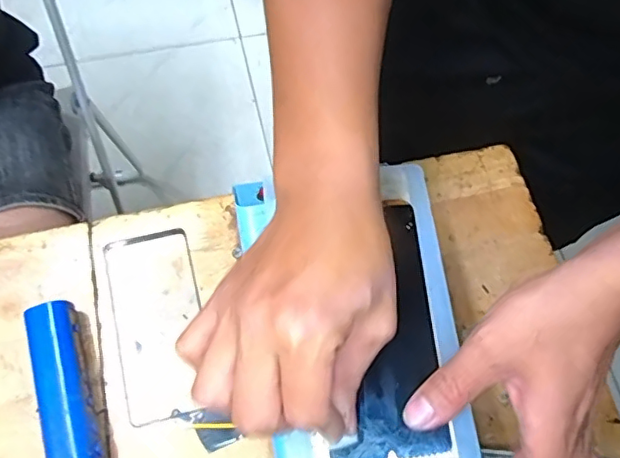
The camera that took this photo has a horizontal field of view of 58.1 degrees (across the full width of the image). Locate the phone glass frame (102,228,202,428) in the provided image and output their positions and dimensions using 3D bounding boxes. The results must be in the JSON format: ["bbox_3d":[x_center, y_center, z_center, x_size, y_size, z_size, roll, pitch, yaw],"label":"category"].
[{"bbox_3d":[-0.126,0.076,0.463,0.069,0.009,0.153,-13,69,-8],"label":"phone glass frame"}]

